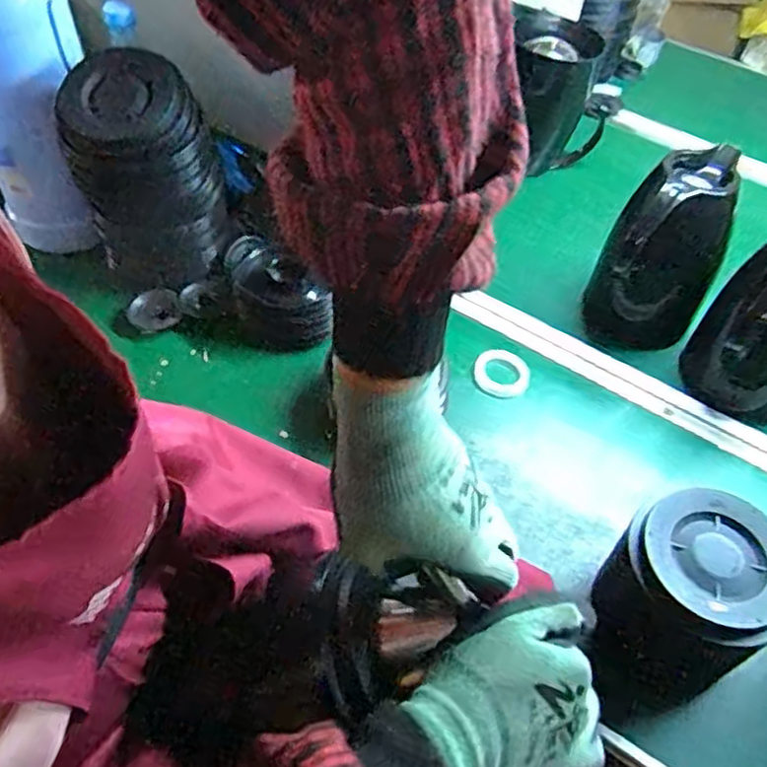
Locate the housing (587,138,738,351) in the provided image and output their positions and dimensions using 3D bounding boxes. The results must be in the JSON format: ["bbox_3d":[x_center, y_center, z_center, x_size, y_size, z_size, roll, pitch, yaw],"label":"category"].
[{"bbox_3d":[0.303,-0.143,0.746,0.113,0.199,0.093,26,52,15],"label":"housing"}]

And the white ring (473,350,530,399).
[{"bbox_3d":[0.130,-0.012,0.748,0.060,0.013,0.055,3,50,-3],"label":"white ring"}]

